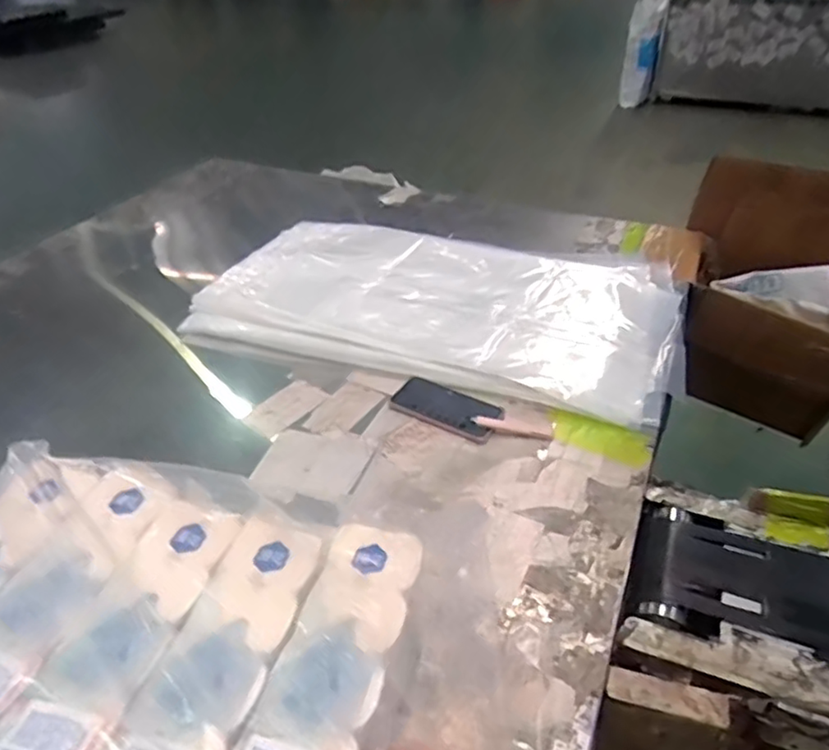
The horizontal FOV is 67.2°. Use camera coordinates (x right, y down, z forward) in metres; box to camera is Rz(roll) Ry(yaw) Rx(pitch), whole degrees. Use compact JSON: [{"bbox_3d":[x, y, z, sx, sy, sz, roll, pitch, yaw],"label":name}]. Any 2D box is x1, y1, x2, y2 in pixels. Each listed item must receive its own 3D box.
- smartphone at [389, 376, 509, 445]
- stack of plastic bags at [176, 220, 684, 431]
[{"bbox_3d":[0.051,0.049,0.956,0.165,0.016,0.087,20,43,24],"label":"smartphone"},{"bbox_3d":[0.040,-0.142,1.172,0.869,0.057,0.520,11,40,15],"label":"stack of plastic bags"}]

